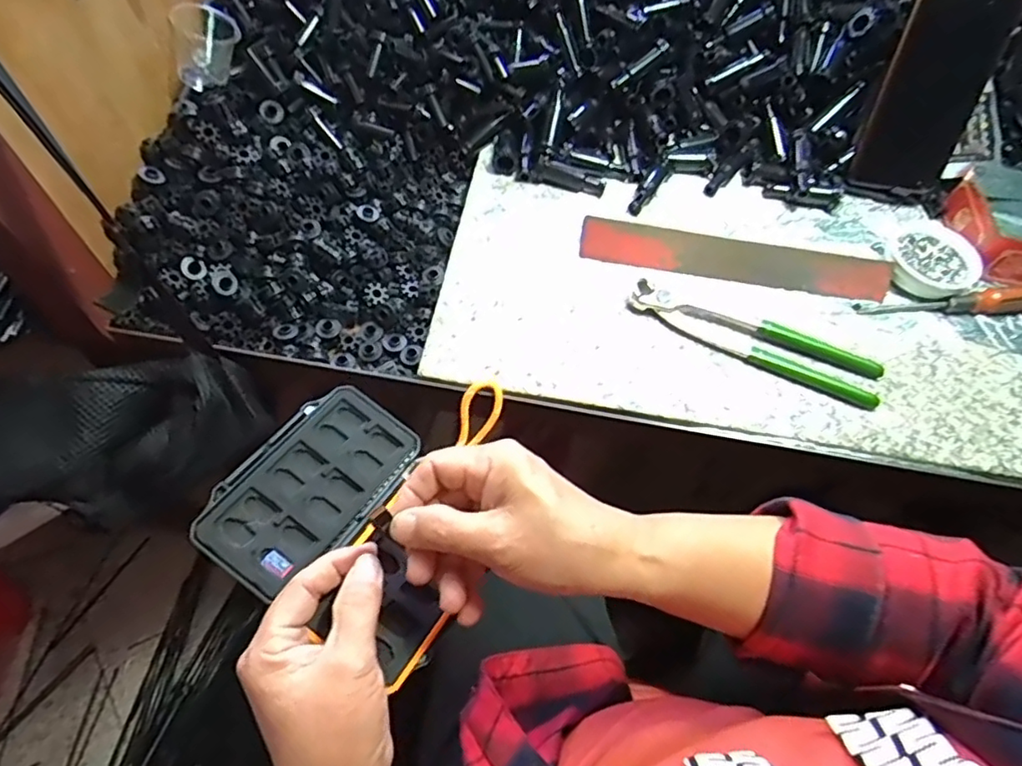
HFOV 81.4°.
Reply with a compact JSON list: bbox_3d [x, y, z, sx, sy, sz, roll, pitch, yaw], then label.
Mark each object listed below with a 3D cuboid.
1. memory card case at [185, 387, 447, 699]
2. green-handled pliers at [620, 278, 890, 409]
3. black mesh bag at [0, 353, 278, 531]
[{"bbox_3d":[-0.087,0.079,0.345,0.143,0.033,0.122,30,62,14],"label":"memory card case"},{"bbox_3d":[0.190,-0.036,0.467,0.197,0.015,0.042,24,60,11],"label":"green-handled pliers"},{"bbox_3d":[-0.294,0.037,0.441,0.209,0.094,0.093,-8,60,-8],"label":"black mesh bag"}]

